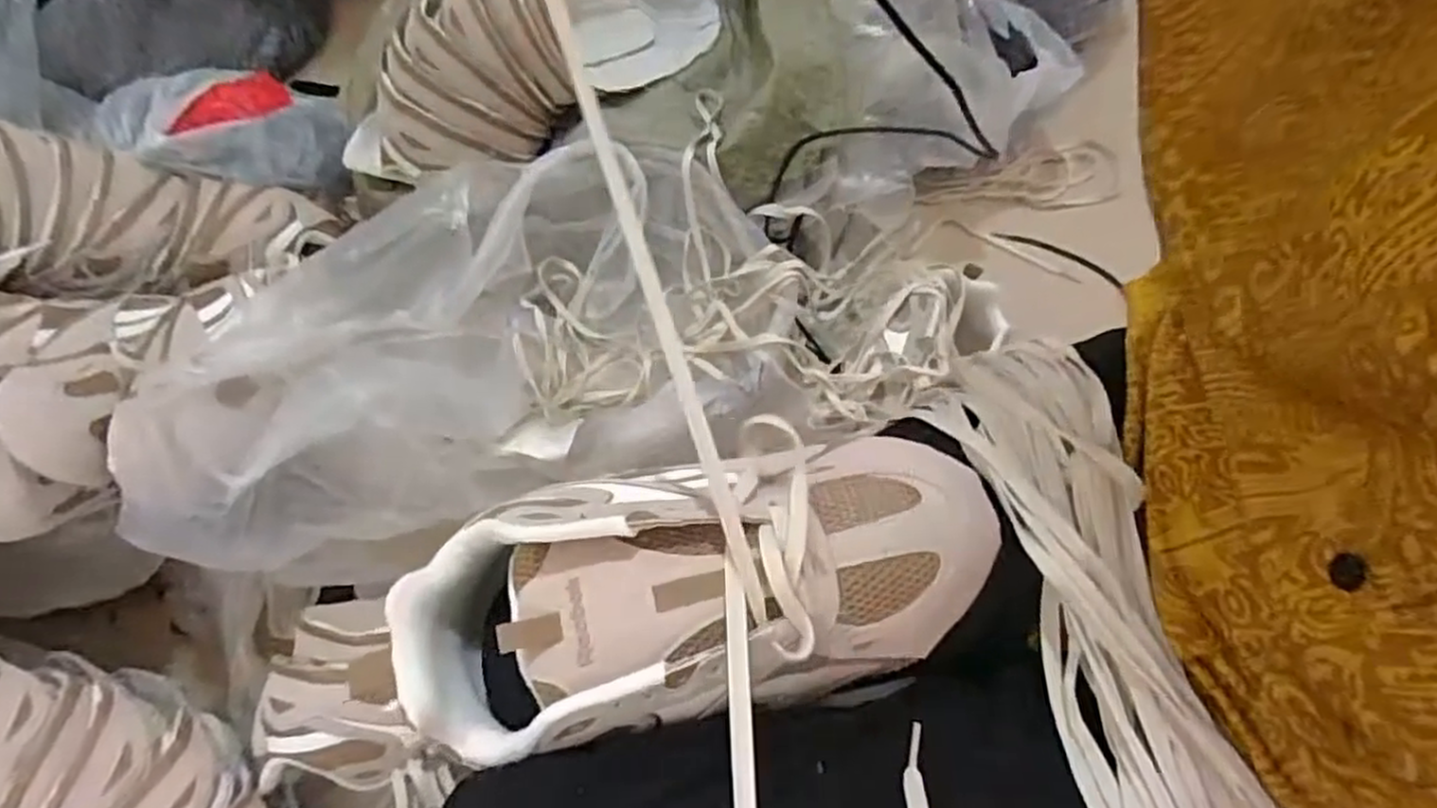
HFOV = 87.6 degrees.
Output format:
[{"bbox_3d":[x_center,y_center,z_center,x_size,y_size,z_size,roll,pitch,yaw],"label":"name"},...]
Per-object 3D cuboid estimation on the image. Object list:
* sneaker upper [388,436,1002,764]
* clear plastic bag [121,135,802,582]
[{"bbox_3d":[-0.008,0.078,0.331,0.251,0.089,0.105,-12,69,-3],"label":"sneaker upper"},{"bbox_3d":[-0.183,-0.066,0.658,0.526,0.187,0.315,-16,69,-6],"label":"clear plastic bag"}]

